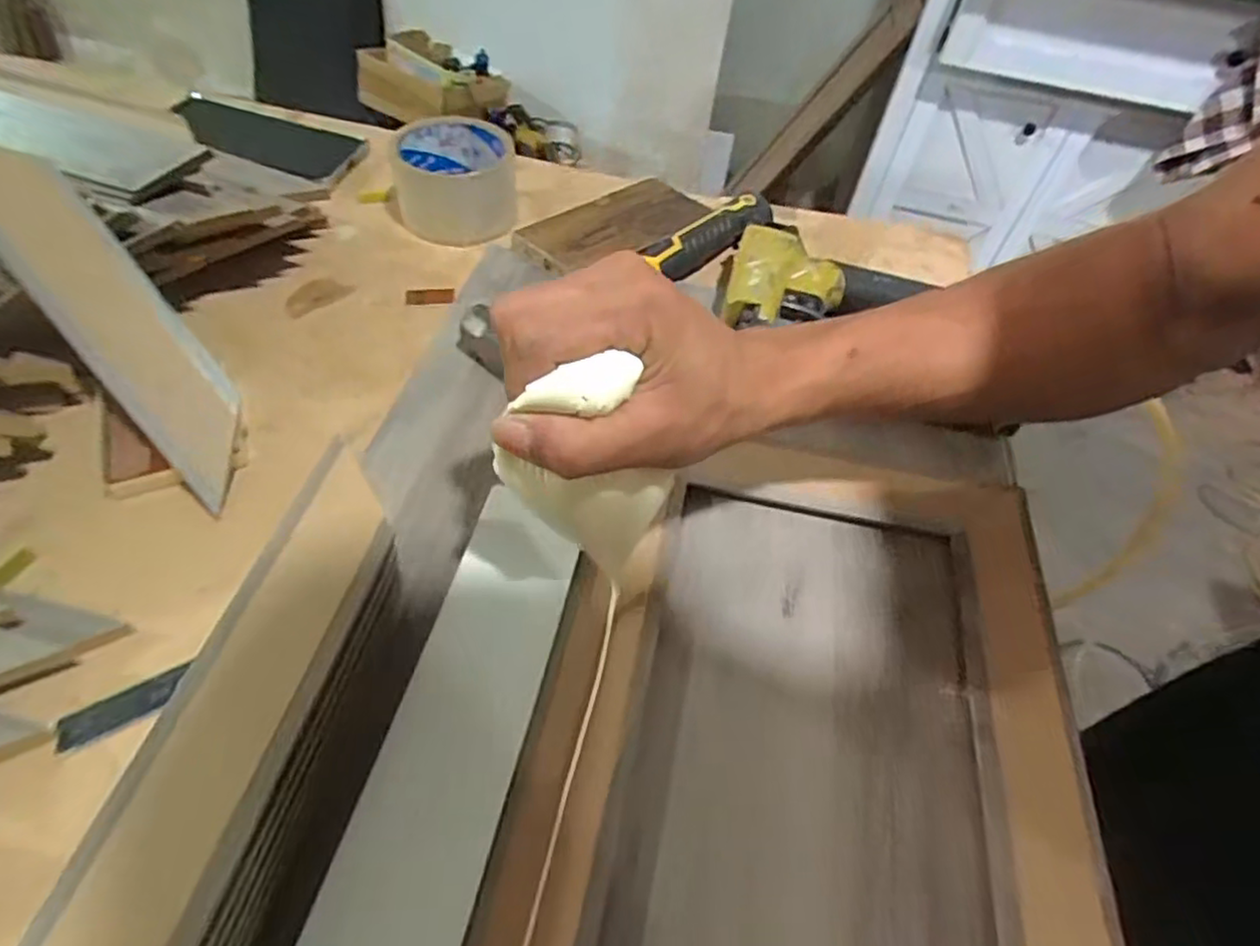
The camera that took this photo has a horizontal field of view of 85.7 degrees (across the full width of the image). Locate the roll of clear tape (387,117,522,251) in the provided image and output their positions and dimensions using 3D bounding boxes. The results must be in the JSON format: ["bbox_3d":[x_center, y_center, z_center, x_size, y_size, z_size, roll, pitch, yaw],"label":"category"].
[{"bbox_3d":[-0.135,-0.231,0.531,0.094,0.056,0.106,-7,51,-12],"label":"roll of clear tape"}]

